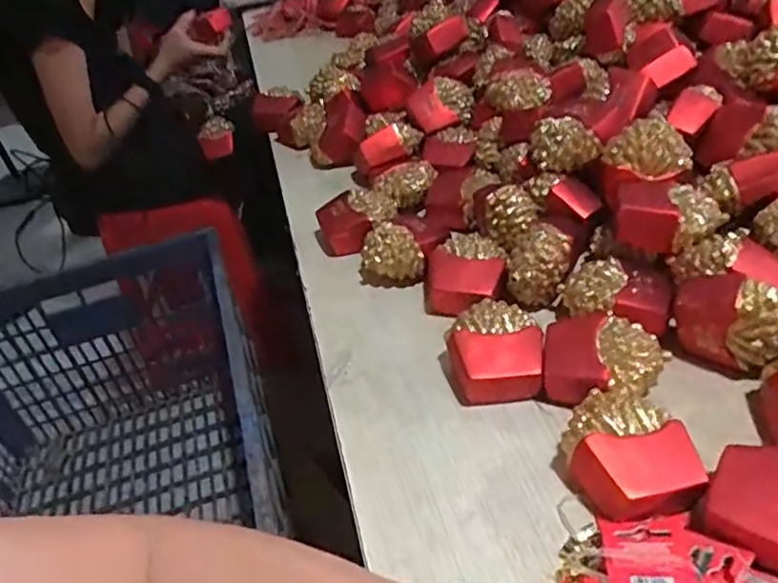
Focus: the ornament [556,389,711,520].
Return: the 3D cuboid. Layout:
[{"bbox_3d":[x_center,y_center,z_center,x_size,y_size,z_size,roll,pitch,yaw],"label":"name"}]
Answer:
[{"bbox_3d":[0.152,0.105,0.403,0.075,0.048,0.082,-12,38,-3],"label":"ornament"}]

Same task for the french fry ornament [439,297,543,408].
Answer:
[{"bbox_3d":[0.081,0.050,0.487,0.076,0.051,0.078,-7,38,3],"label":"french fry ornament"}]

